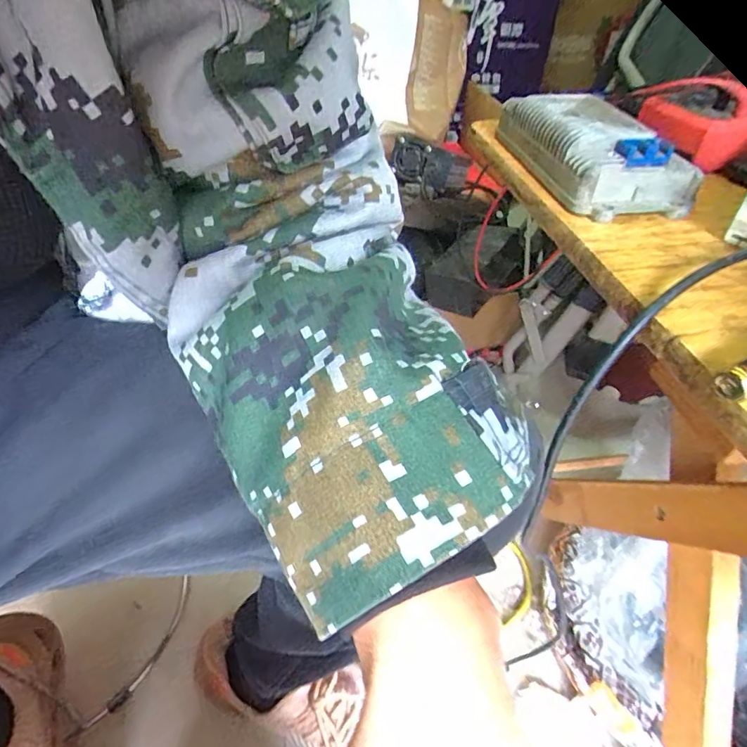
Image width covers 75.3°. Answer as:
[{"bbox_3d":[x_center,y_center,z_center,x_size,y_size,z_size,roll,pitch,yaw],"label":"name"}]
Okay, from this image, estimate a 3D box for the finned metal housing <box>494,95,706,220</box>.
[{"bbox_3d":[0.159,-0.170,0.359,0.088,0.043,0.153,-6,43,-9],"label":"finned metal housing"}]

